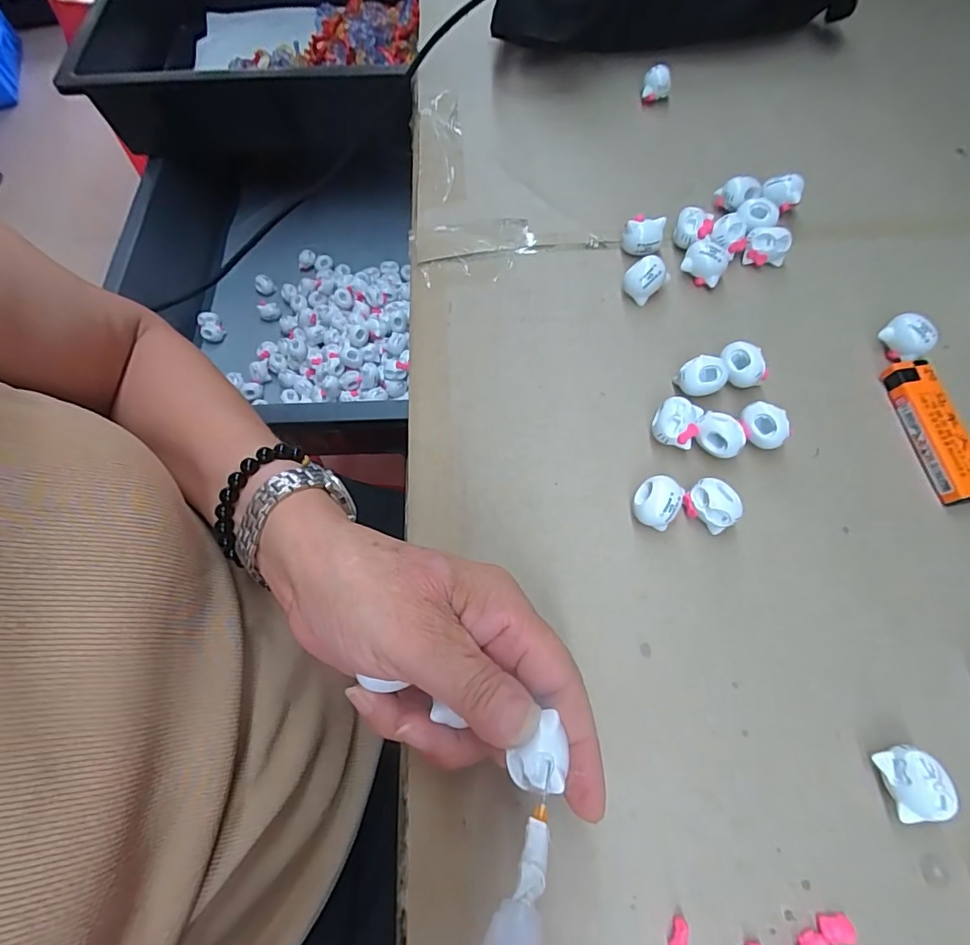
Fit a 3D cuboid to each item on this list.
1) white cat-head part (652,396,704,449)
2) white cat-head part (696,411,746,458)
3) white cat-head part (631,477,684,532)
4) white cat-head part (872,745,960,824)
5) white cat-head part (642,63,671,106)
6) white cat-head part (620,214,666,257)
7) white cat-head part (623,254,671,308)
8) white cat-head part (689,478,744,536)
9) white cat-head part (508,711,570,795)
[{"bbox_3d":[0.103,-0.026,0.270,0.023,0.020,0.023,-1,68,2],"label":"white cat-head part"},{"bbox_3d":[0.125,-0.019,0.264,0.025,0.017,0.018,32,72,14],"label":"white cat-head part"},{"bbox_3d":[0.088,0.015,0.254,0.021,0.021,0.023,-1,68,2],"label":"white cat-head part"},{"bbox_3d":[0.175,0.128,0.204,0.019,0.019,0.026,-10,68,-2],"label":"white cat-head part"},{"bbox_3d":[0.134,-0.301,0.385,0.020,0.021,0.017,15,69,8],"label":"white cat-head part"},{"bbox_3d":[0.101,-0.151,0.319,0.024,0.022,0.018,20,70,10],"label":"white cat-head part"},{"bbox_3d":[0.098,-0.119,0.303,0.022,0.015,0.026,48,118,0],"label":"white cat-head part"},{"bbox_3d":[0.116,0.016,0.252,0.019,0.020,0.025,-37,71,-12],"label":"white cat-head part"},{"bbox_3d":[0.018,0.097,0.172,0.019,0.009,0.024,6,68,5],"label":"white cat-head part"}]

